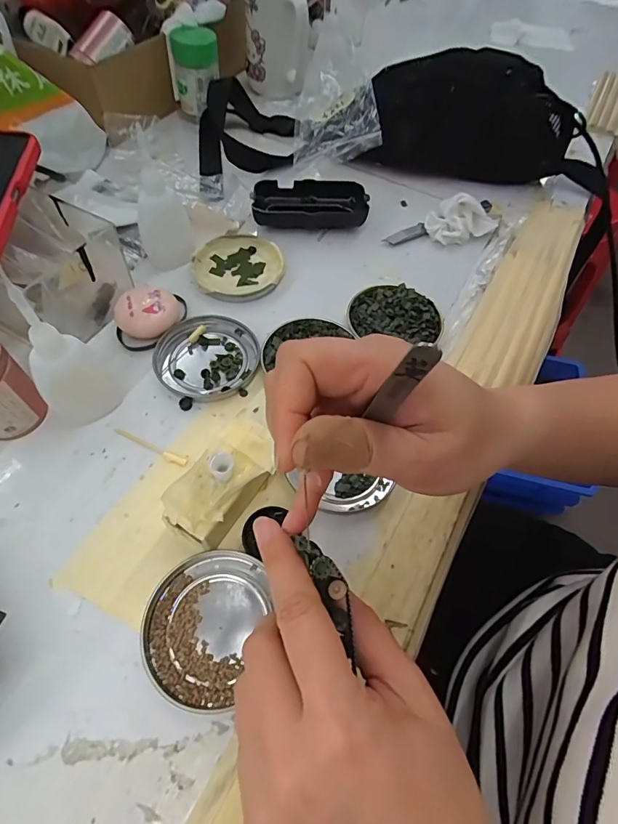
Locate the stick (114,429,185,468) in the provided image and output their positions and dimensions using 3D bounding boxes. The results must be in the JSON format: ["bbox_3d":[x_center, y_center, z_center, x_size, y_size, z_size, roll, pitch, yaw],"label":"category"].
[{"bbox_3d":[-0.111,0.024,0.306,0.059,0.004,0.007,25,61,11],"label":"stick"}]

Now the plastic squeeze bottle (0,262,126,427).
[{"bbox_3d":[-0.154,-0.036,0.274,0.045,0.116,0.039,-28,65,-19],"label":"plastic squeeze bottle"}]

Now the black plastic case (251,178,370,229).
[{"bbox_3d":[0.000,-0.205,0.437,0.107,0.025,0.050,-1,59,-4],"label":"black plastic case"}]

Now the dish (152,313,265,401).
[{"bbox_3d":[-0.080,-0.044,0.346,0.076,0.008,0.077,2,59,-3],"label":"dish"}]

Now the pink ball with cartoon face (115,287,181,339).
[{"bbox_3d":[-0.130,-0.078,0.354,0.046,0.023,0.039,1,59,-3],"label":"pink ball with cartoon face"}]

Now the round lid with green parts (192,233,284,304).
[{"bbox_3d":[-0.064,-0.131,0.400,0.079,0.011,0.076,2,59,-3],"label":"round lid with green parts"}]

